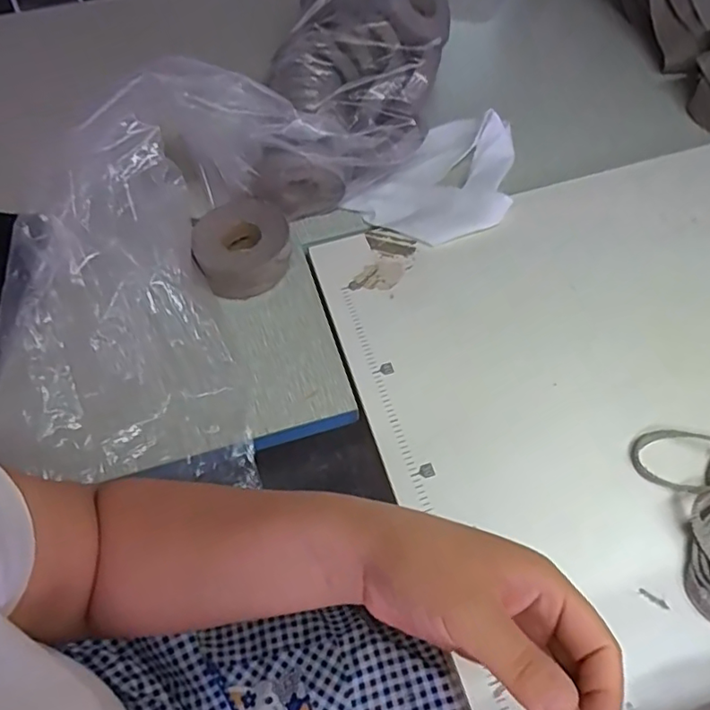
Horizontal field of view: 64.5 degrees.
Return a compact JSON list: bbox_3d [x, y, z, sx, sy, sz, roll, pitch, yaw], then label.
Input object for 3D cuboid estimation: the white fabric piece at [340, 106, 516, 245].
[{"bbox_3d":[0.108,-0.190,0.608,0.134,0.032,0.189,40,67,23],"label":"white fabric piece"}]

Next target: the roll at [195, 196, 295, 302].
[{"bbox_3d":[-0.110,-0.106,0.557,0.087,0.049,0.087,-17,59,-9],"label":"roll"}]

